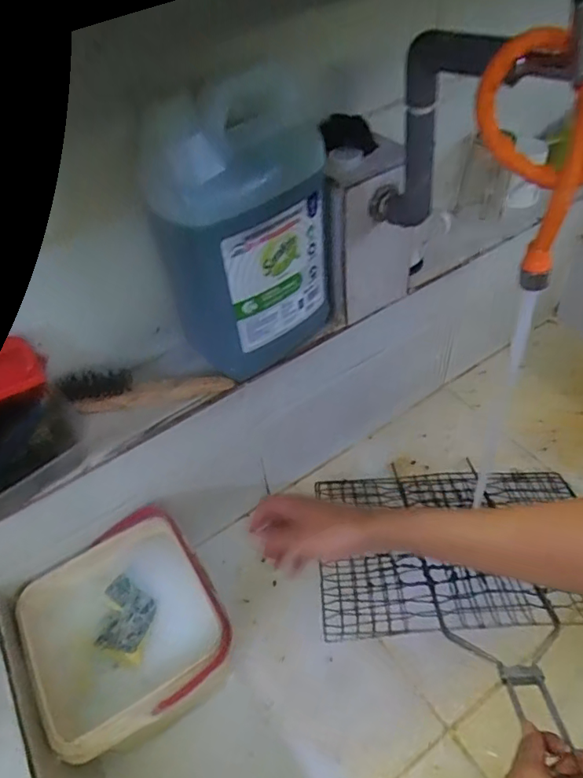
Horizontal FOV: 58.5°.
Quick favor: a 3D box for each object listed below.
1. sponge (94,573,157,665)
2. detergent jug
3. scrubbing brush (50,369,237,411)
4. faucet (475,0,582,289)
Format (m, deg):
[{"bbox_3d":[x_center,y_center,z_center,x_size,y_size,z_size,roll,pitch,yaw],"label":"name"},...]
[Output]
[{"bbox_3d":[-0.204,0.283,0.645,0.065,0.025,0.085,6,49,11],"label":"sponge"},{"bbox_3d":[-0.046,-0.166,0.551,0.174,0.284,0.106,-36,54,-24],"label":"detergent jug"},{"bbox_3d":[-0.172,-0.006,0.618,0.193,0.041,0.035,-10,48,-4],"label":"scrubbing brush"},{"bbox_3d":[0.190,-0.183,0.385,0.105,0.197,0.099,10,50,15],"label":"faucet"}]

